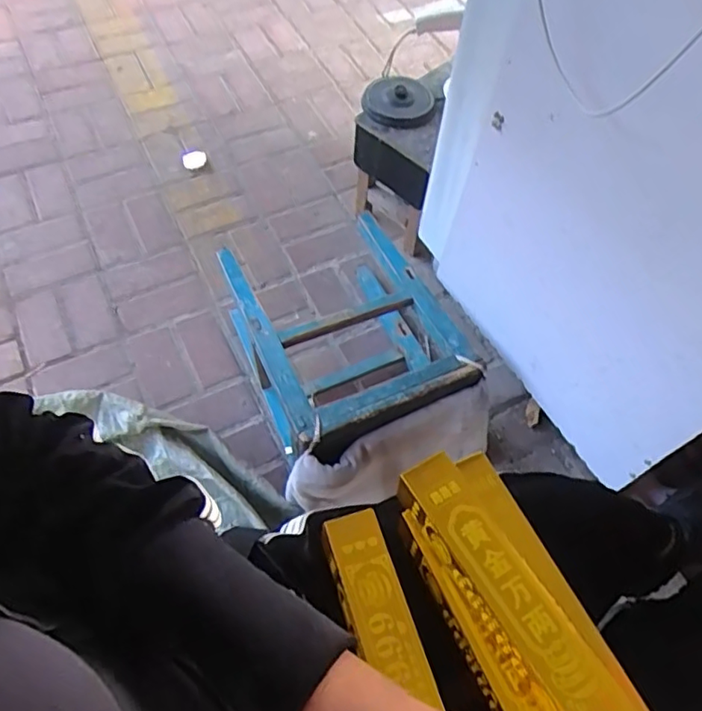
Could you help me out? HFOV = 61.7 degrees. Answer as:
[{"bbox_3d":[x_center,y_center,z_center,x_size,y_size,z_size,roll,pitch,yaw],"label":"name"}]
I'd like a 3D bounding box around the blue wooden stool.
[{"bbox_3d":[0.002,-0.014,1.180,0.407,0.275,0.536,-15,61,-12],"label":"blue wooden stool"}]

